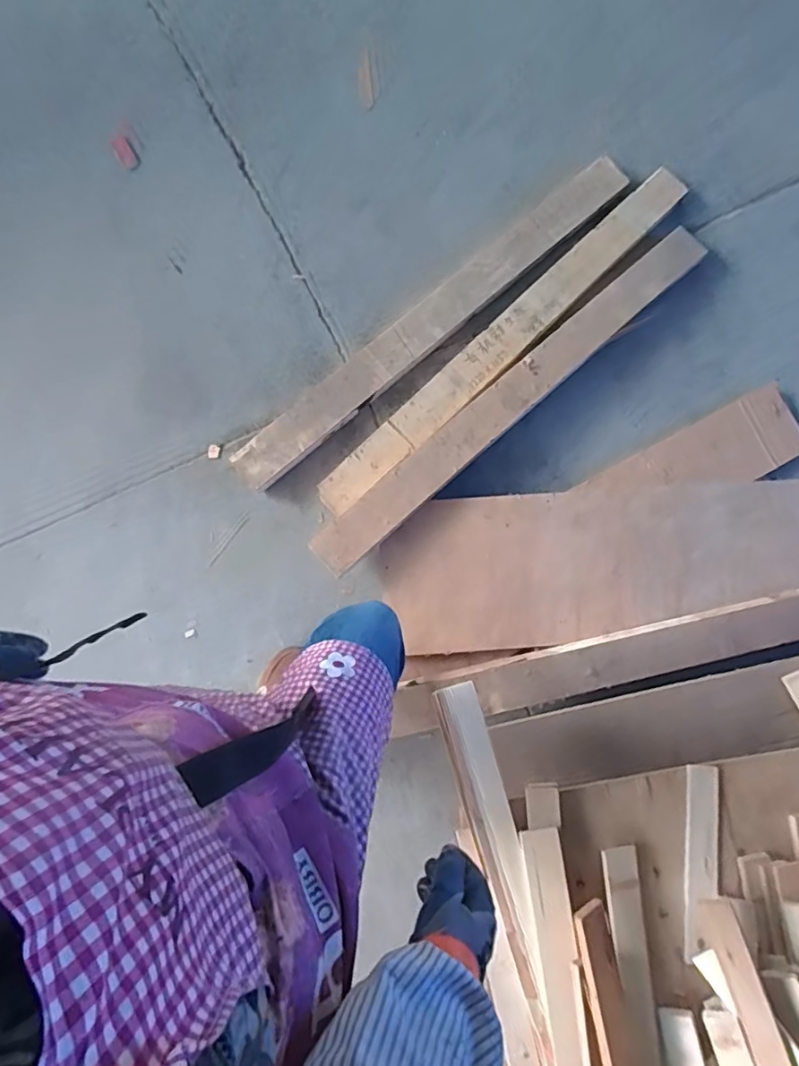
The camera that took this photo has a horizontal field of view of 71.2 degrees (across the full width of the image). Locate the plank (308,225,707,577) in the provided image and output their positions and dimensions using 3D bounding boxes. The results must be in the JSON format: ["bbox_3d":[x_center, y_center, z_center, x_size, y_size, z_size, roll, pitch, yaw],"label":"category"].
[{"bbox_3d":[0.276,-0.333,1.279,1.179,0.036,0.107,-42,82,-11],"label":"plank"}]

